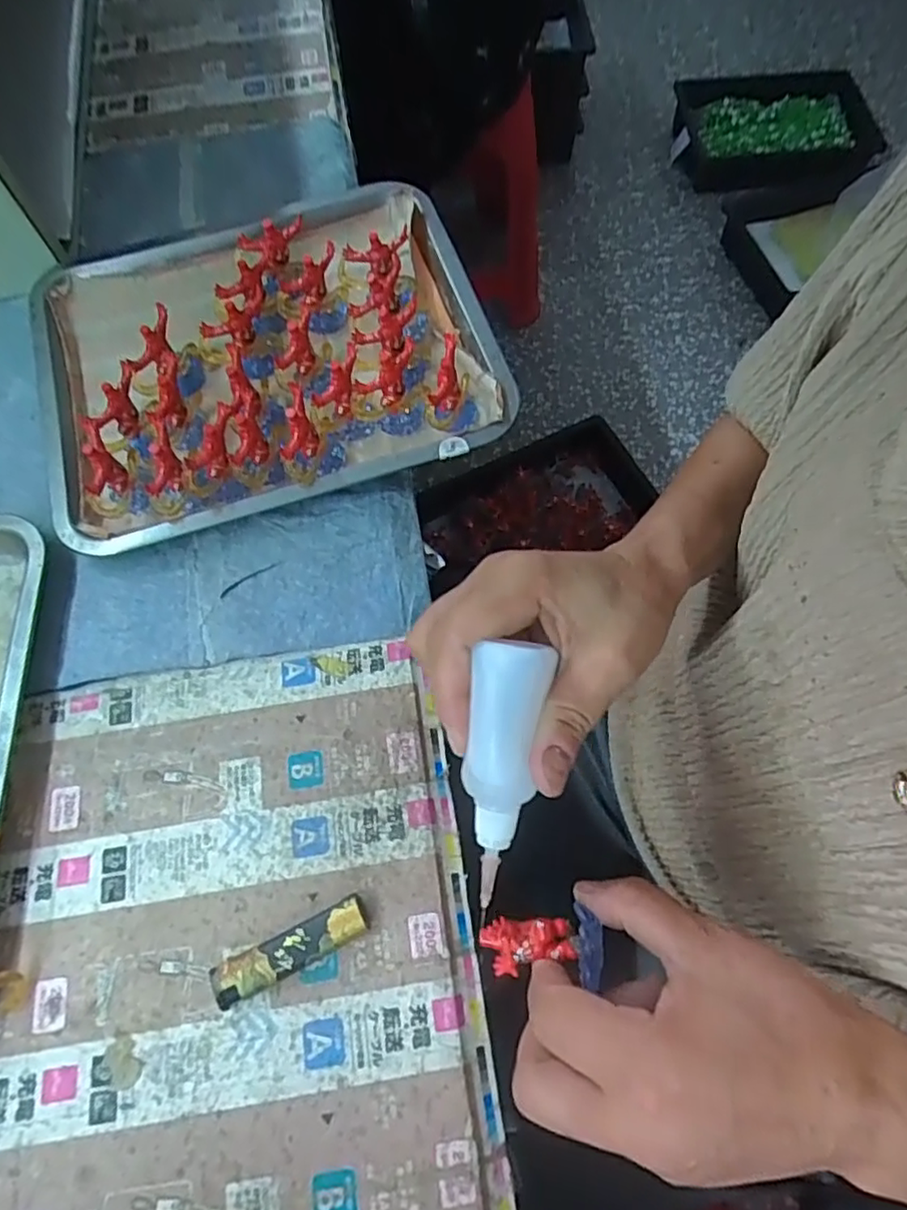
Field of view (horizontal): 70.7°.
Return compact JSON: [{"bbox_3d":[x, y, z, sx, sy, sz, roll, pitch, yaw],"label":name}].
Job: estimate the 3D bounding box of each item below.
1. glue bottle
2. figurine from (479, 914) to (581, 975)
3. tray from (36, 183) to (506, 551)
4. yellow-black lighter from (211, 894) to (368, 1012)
[{"bbox_3d":[0.018,0.064,0.252,0.028,0.028,0.102,7,98,3],"label":"glue bottle"},{"bbox_3d":[0.033,0.146,0.276,0.042,0.010,0.021,-11,66,12],"label":"figurine"},{"bbox_3d":[-0.136,-0.183,0.457,0.310,0.048,0.257,-16,68,-6],"label":"tray"},{"bbox_3d":[-0.082,0.174,0.324,0.079,0.012,0.019,-25,69,-10],"label":"yellow-black lighter"}]

